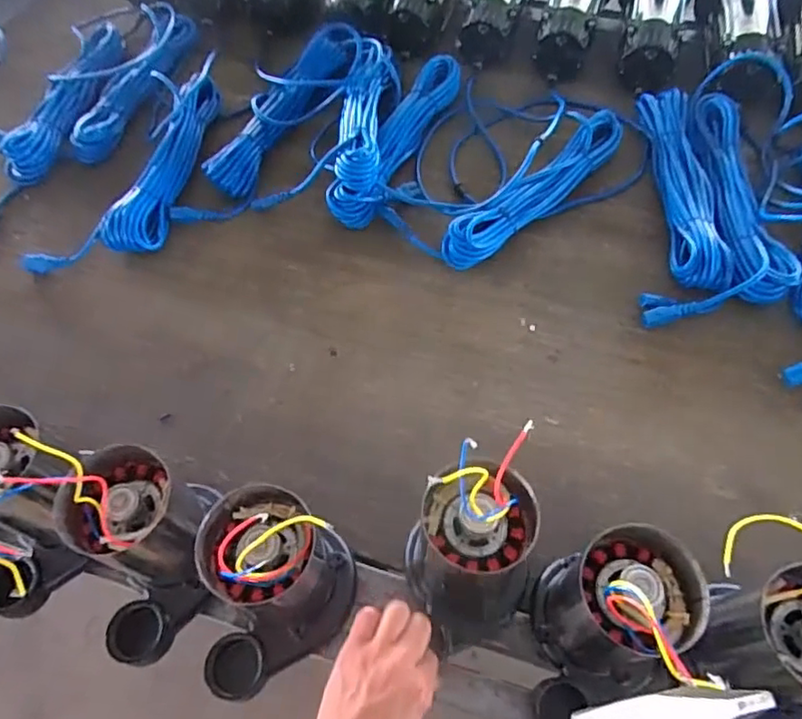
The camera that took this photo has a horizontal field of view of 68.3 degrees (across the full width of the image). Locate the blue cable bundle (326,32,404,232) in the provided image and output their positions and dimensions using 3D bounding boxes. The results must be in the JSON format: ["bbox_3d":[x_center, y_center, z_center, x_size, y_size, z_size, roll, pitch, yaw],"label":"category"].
[{"bbox_3d":[-0.055,-0.356,0.880,0.079,0.076,0.337,4,61,5],"label":"blue cable bundle"}]

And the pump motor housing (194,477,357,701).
[{"bbox_3d":[-0.115,0.203,0.507,0.117,0.190,0.158,10,62,8],"label":"pump motor housing"}]

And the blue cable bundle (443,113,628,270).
[{"bbox_3d":[0.194,-0.239,0.821,0.348,0.056,0.075,-40,66,-18],"label":"blue cable bundle"}]

